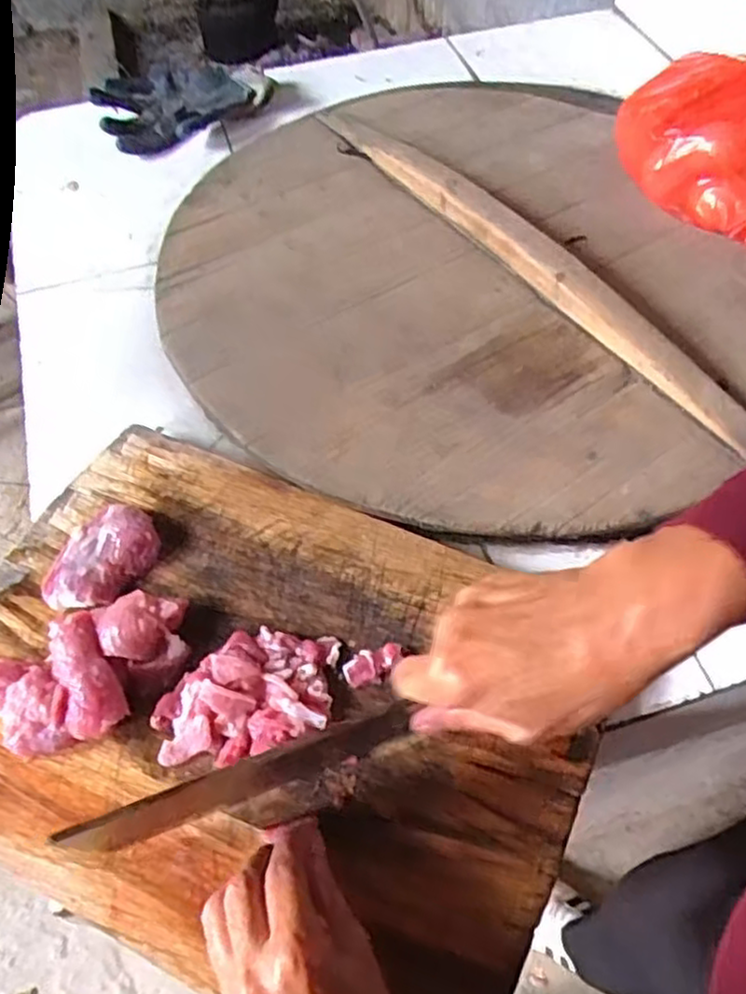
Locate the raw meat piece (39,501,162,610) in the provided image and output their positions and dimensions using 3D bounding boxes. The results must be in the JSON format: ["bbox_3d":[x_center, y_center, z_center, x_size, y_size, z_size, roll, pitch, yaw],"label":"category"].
[{"bbox_3d":[-0.177,0.041,0.463,0.049,0.022,0.076,35,63,20],"label":"raw meat piece"}]

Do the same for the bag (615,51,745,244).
[{"bbox_3d":[0.312,-0.322,0.596,0.193,0.168,0.125,19,59,11],"label":"bag"}]

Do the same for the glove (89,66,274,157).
[{"bbox_3d":[-0.208,-0.433,0.782,0.176,0.029,0.122,-24,61,-12],"label":"glove"}]

